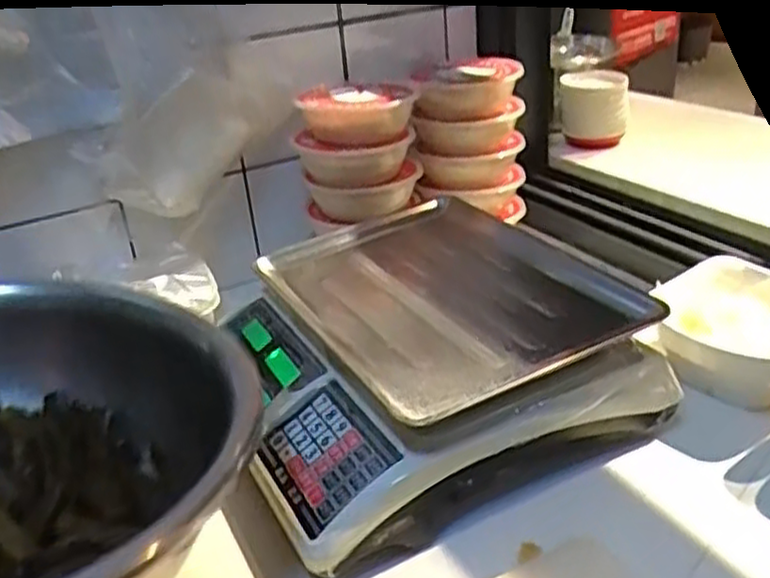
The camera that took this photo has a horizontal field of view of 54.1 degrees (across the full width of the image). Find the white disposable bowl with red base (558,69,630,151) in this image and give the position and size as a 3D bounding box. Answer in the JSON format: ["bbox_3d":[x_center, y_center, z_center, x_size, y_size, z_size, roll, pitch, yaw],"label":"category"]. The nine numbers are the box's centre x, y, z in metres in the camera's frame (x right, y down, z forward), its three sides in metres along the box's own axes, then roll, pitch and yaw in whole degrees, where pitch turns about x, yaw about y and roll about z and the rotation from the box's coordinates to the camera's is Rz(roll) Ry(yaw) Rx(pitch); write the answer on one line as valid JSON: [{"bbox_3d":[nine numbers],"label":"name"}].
[{"bbox_3d":[0.315,-0.277,1.162,0.098,0.102,0.095,-1,28,12],"label":"white disposable bowl with red base"}]

